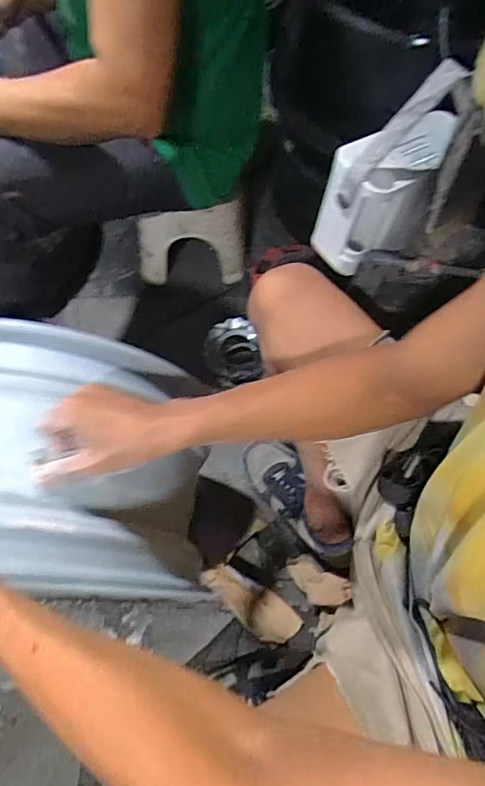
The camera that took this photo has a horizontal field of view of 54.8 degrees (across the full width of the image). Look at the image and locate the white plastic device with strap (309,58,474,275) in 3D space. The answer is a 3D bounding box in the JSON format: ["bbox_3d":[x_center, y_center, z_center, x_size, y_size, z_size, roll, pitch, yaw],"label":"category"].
[{"bbox_3d":[0.183,-0.275,0.619,0.140,0.233,0.094,5,63,1],"label":"white plastic device with strap"}]

